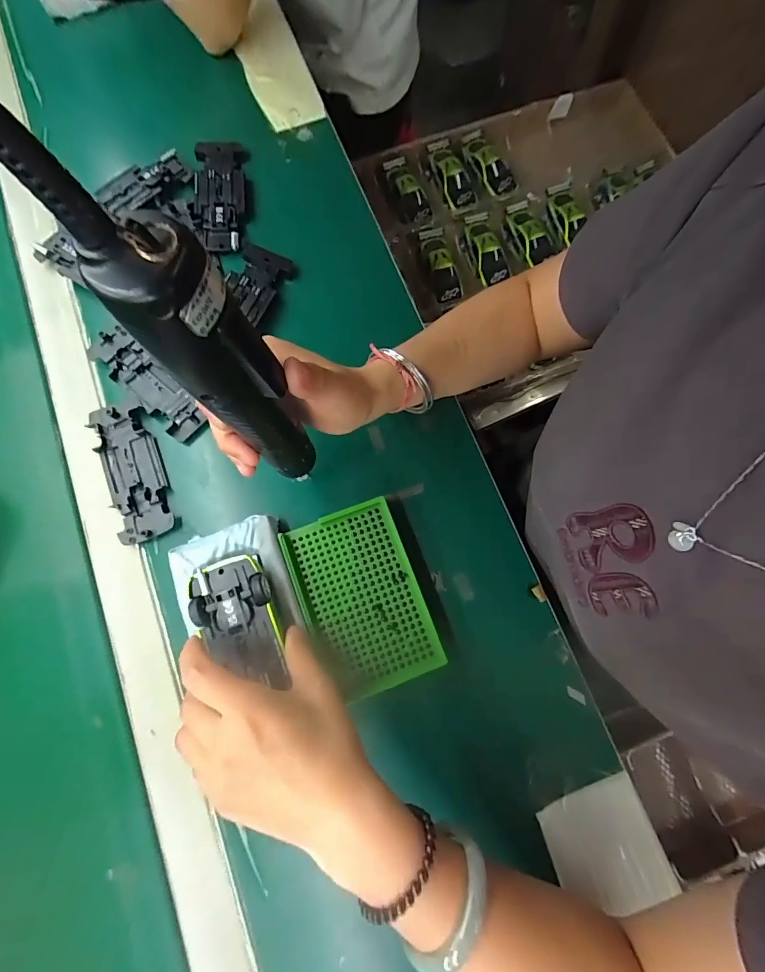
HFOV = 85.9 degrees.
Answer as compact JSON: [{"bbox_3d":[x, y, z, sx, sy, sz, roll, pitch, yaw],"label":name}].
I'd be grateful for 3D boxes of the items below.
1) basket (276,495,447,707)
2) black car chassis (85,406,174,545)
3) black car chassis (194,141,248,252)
[{"bbox_3d":[-0.016,0.088,0.328,0.090,0.022,0.139,-21,78,-7],"label":"basket"},{"bbox_3d":[-0.213,-0.013,0.354,0.046,0.012,0.120,-21,78,-7],"label":"black car chassis"},{"bbox_3d":[-0.162,-0.289,0.407,0.049,0.015,0.119,-1,78,-1],"label":"black car chassis"}]

